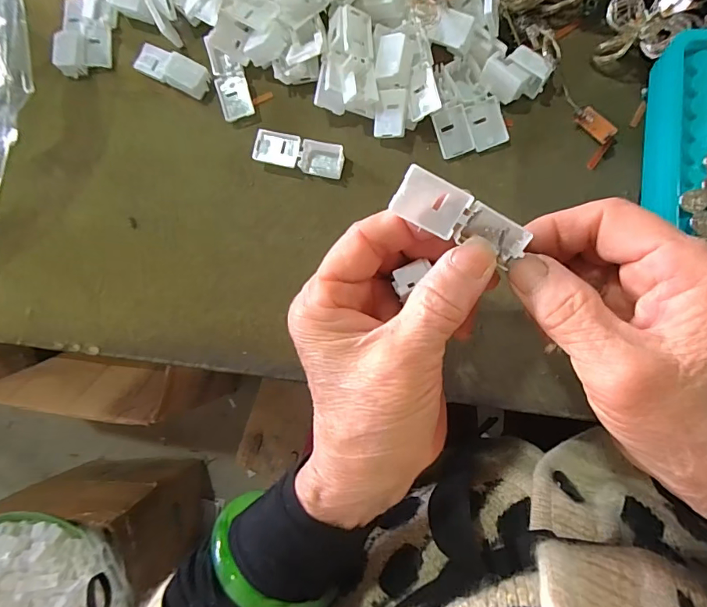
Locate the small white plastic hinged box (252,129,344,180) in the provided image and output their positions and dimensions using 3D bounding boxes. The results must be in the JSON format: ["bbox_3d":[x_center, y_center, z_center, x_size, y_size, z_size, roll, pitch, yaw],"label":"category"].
[{"bbox_3d":[-0.034,-0.094,0.274,0.055,0.010,0.020,12,88,7],"label":"small white plastic hinged box"}]

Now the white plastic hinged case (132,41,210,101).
[{"bbox_3d":[-0.122,-0.156,0.287,0.057,0.014,0.020,27,90,7],"label":"white plastic hinged case"}]

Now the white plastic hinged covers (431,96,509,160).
[{"bbox_3d":[0.070,-0.105,0.262,0.039,0.004,0.030,-20,104,6],"label":"white plastic hinged covers"}]

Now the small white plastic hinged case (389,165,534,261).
[{"bbox_3d":[0.041,-0.033,0.168,0.053,0.008,0.018,22,93,-9],"label":"small white plastic hinged case"}]

